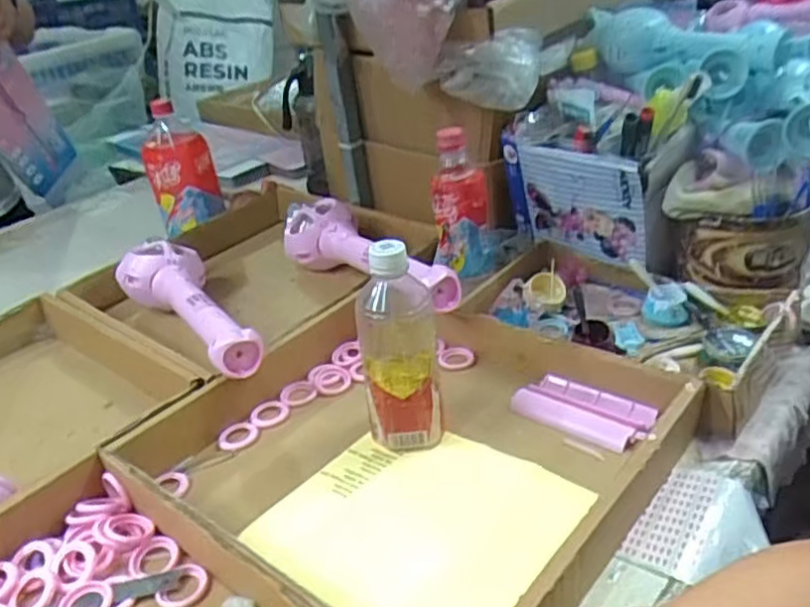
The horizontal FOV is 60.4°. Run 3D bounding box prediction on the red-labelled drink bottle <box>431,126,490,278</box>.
[{"bbox_3d":[0.063,-0.107,0.780,0.064,0.165,0.075,-2,31,8],"label":"red-labelled drink bottle"}]

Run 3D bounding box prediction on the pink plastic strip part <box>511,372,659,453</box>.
[{"bbox_3d":[0.163,0.096,0.629,0.124,0.016,0.059,19,39,36],"label":"pink plastic strip part"}]

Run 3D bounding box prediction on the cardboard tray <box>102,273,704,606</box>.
[{"bbox_3d":[-0.005,0.109,0.603,0.397,0.057,0.357,19,39,36],"label":"cardboard tray"}]

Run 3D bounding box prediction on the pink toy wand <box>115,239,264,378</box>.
[{"bbox_3d":[-0.243,0.015,0.773,0.099,0.089,0.320,-20,33,-22],"label":"pink toy wand"}]

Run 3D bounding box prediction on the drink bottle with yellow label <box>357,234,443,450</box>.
[{"bbox_3d":[-0.003,0.039,0.592,0.069,0.184,0.059,-8,30,-3],"label":"drink bottle with yellow label"}]

